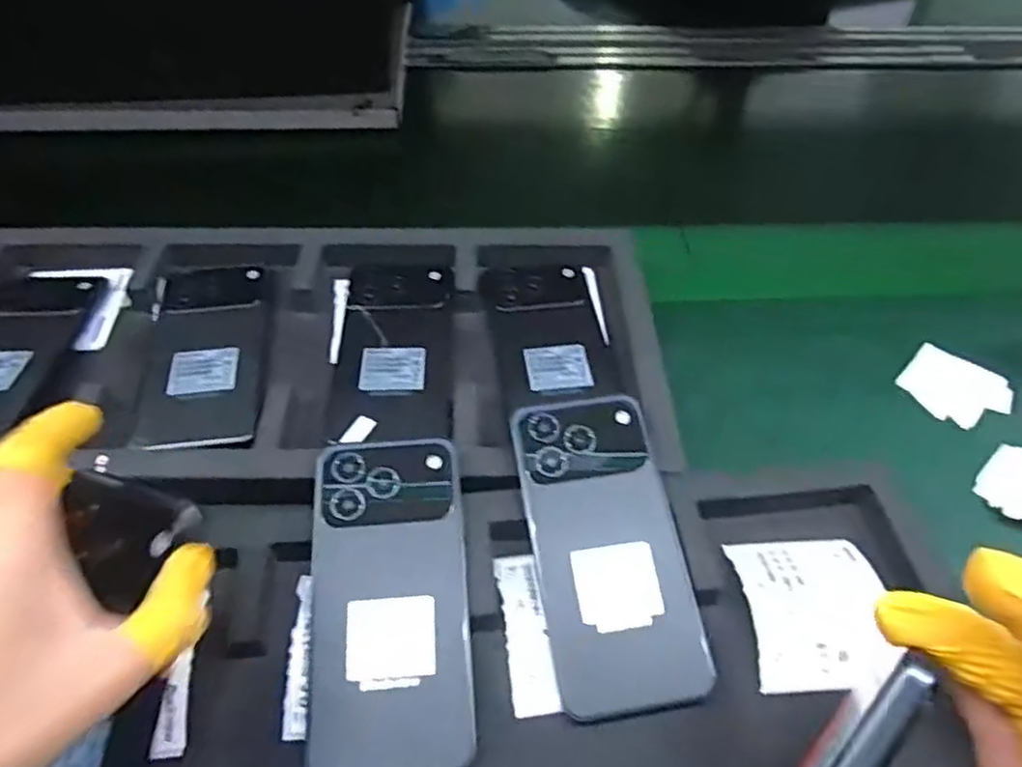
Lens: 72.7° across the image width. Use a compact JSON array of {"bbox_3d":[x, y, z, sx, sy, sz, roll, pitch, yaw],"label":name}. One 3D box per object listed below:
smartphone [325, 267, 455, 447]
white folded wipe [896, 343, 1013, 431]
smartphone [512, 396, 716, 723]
[{"bbox_3d":[-0.079,-0.025,0.472,0.076,0.012,0.154,-1,50,-2],"label":"smartphone"},{"bbox_3d":[0.310,0.003,0.483,0.065,0.004,0.060,35,61,26],"label":"white folded wipe"},{"bbox_3d":[0.050,0.084,0.365,0.075,0.011,0.159,-6,66,-10],"label":"smartphone"}]

